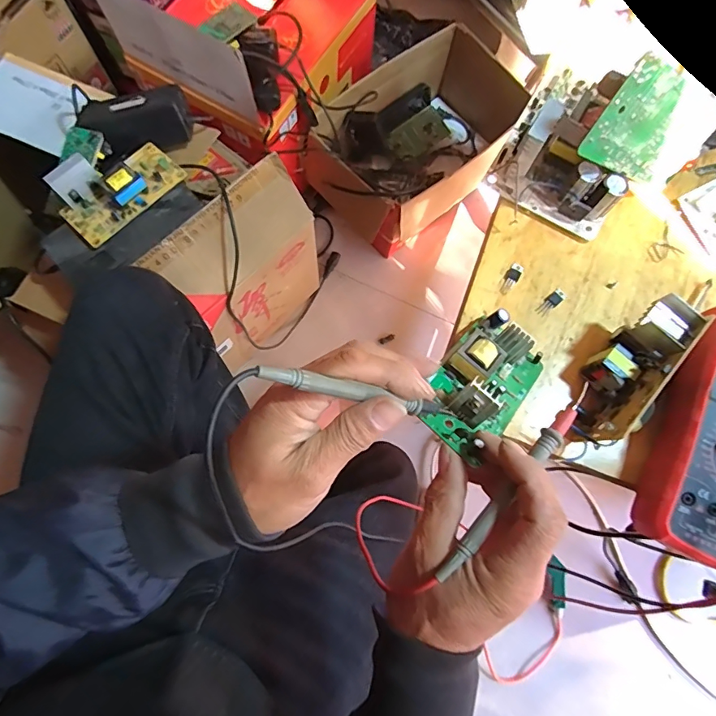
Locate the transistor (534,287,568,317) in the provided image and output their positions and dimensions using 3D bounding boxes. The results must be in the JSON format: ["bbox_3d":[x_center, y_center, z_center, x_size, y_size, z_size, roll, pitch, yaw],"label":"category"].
[{"bbox_3d":[0.164,-0.047,0.384,0.031,0.004,0.011,-39,79,-11],"label":"transistor"}]

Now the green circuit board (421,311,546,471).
[{"bbox_3d":[0.094,0.011,0.322,0.065,0.035,0.124,46,53,6],"label":"green circuit board"}]

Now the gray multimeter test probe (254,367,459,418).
[{"bbox_3d":[0.009,0.022,0.257,0.146,0.014,0.011,17,70,-37],"label":"gray multimeter test probe"}]

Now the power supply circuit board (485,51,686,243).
[{"bbox_3d":[0.193,-0.182,0.364,0.116,0.109,0.115,39,77,8],"label":"power supply circuit board"}]

